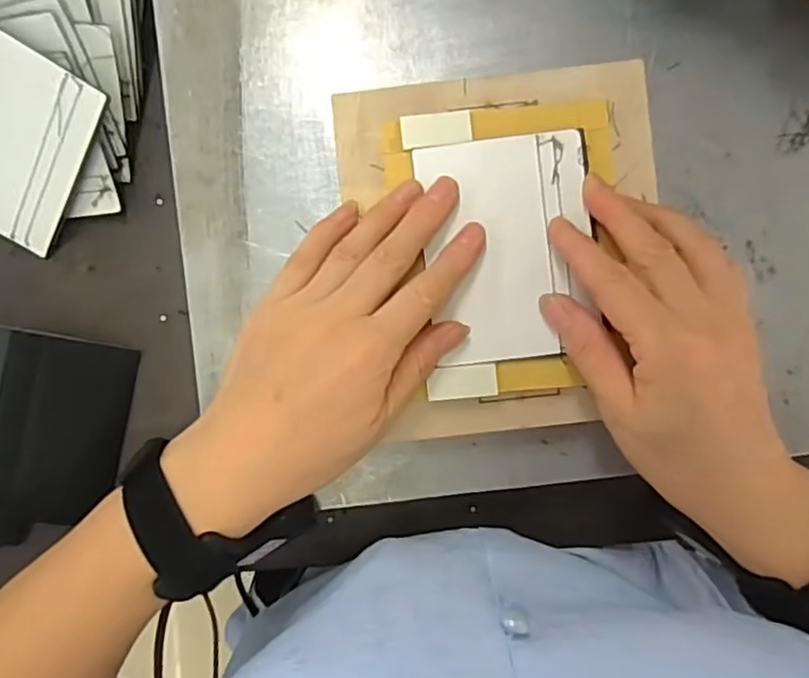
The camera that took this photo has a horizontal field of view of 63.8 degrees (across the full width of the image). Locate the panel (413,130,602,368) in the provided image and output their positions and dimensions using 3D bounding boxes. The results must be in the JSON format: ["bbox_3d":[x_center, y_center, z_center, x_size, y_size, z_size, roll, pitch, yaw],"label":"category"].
[{"bbox_3d":[0.052,-0.045,0.319,0.077,0.004,0.107,-7,90,1],"label":"panel"}]

